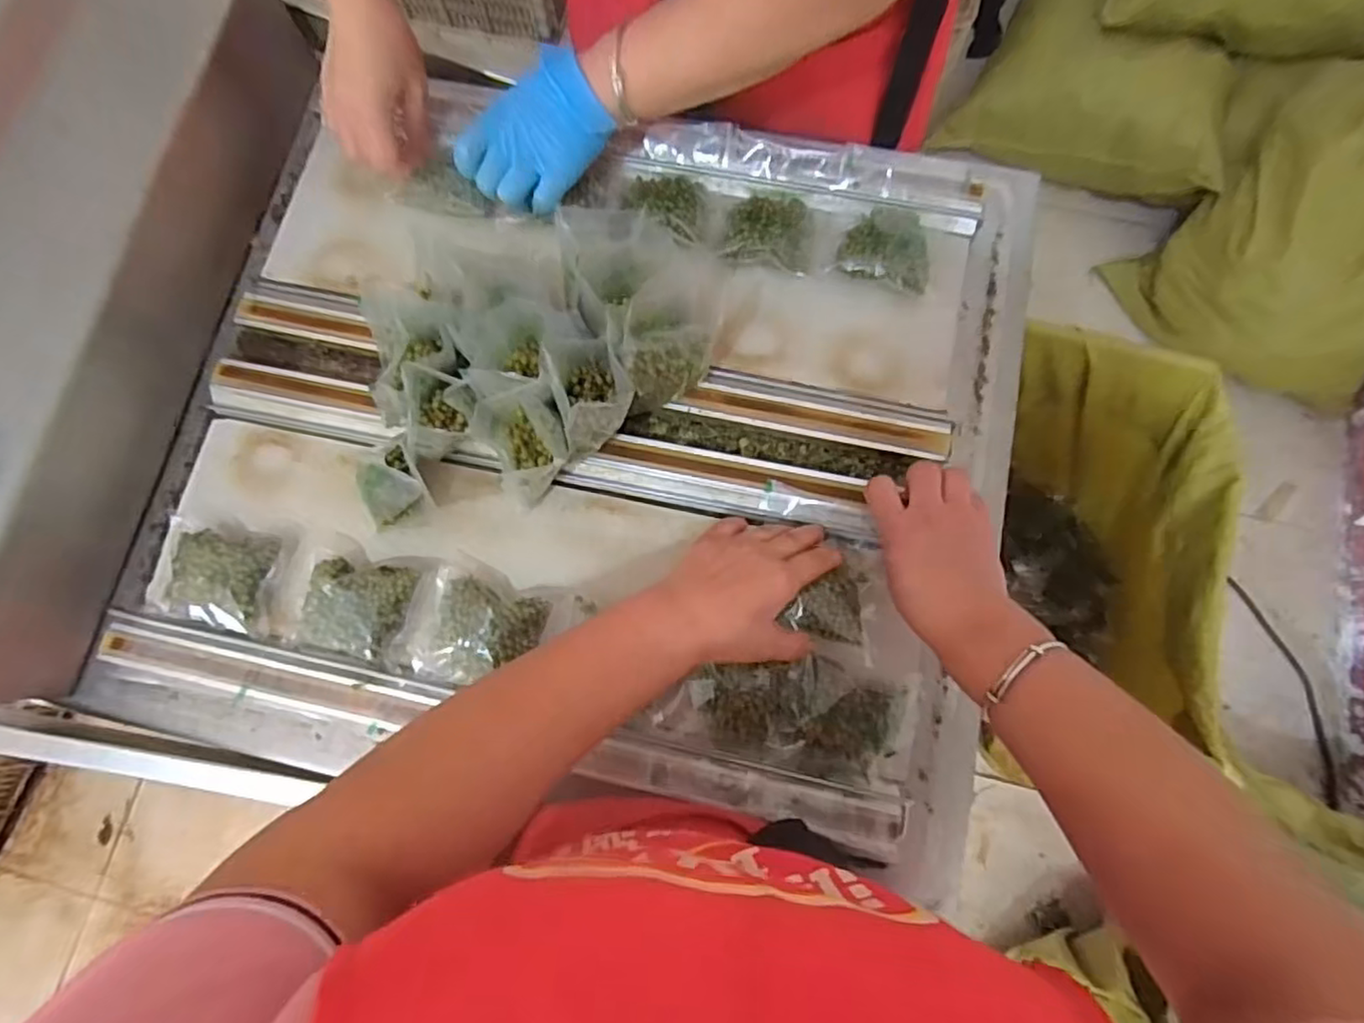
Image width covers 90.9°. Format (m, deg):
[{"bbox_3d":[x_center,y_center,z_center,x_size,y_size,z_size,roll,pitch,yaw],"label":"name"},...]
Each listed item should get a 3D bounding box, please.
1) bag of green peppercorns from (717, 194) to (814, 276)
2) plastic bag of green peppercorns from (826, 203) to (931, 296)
[{"bbox_3d":[0.075,-0.240,0.565,0.073,0.022,0.075,14,78,5],"label":"bag of green peppercorns"},{"bbox_3d":[0.172,-0.220,0.555,0.076,0.017,0.064,19,78,6],"label":"plastic bag of green peppercorns"}]

